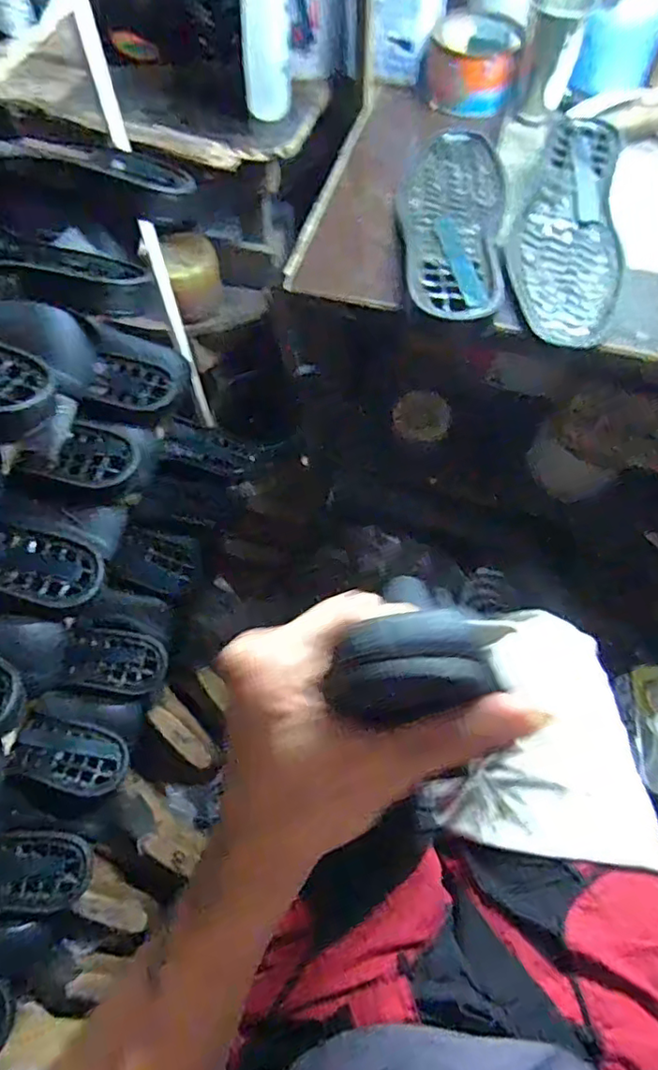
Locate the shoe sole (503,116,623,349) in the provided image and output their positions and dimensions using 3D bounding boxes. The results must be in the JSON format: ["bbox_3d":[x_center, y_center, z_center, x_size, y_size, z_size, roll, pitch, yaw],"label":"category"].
[{"bbox_3d":[0.229,-0.294,0.551,0.099,0.021,0.292,16,63,8],"label":"shoe sole"}]

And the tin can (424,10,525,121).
[{"bbox_3d":[0.159,-0.526,0.652,0.100,0.054,0.091,7,62,3],"label":"tin can"}]

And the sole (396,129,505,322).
[{"bbox_3d":[0.115,-0.305,0.554,0.096,0.020,0.286,8,62,3],"label":"sole"}]

